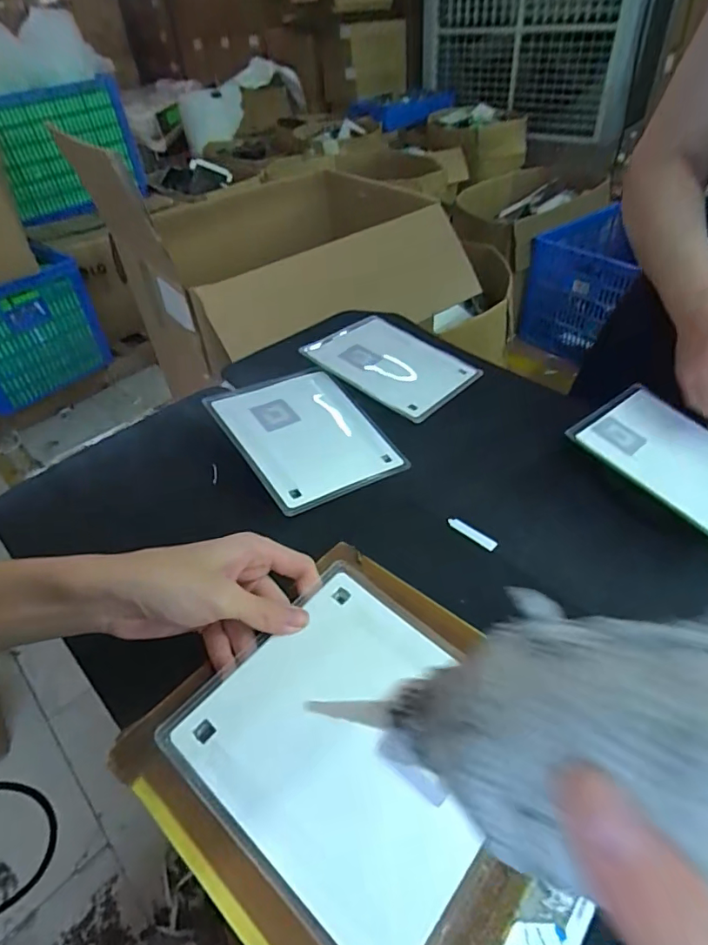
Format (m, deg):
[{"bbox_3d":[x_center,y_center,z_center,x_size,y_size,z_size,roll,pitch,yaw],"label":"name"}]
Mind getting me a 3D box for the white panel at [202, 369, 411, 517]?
[{"bbox_3d":[-0.051,-0.042,0.532,0.147,0.011,0.171,-25,60,-31],"label":"white panel"}]

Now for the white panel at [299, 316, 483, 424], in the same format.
[{"bbox_3d":[0.049,-0.136,0.621,0.179,0.014,0.154,31,49,19],"label":"white panel"}]

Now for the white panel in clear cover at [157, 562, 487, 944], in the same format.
[{"bbox_3d":[0.002,0.145,0.286,0.162,0.014,0.154,29,53,30],"label":"white panel in clear cover"}]

